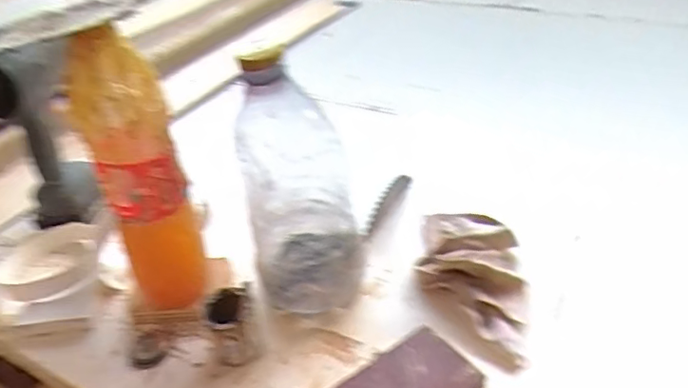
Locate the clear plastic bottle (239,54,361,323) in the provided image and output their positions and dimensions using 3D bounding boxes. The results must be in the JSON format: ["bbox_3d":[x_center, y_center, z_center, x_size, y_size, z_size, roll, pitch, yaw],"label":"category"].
[{"bbox_3d":[-0.045,-0.011,0.550,0.103,0.276,0.092,-10,36,-7],"label":"clear plastic bottle"}]

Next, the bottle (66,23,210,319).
[{"bbox_3d":[-0.188,-0.007,0.528,0.075,0.293,0.060,-17,38,-16],"label":"bottle"}]

